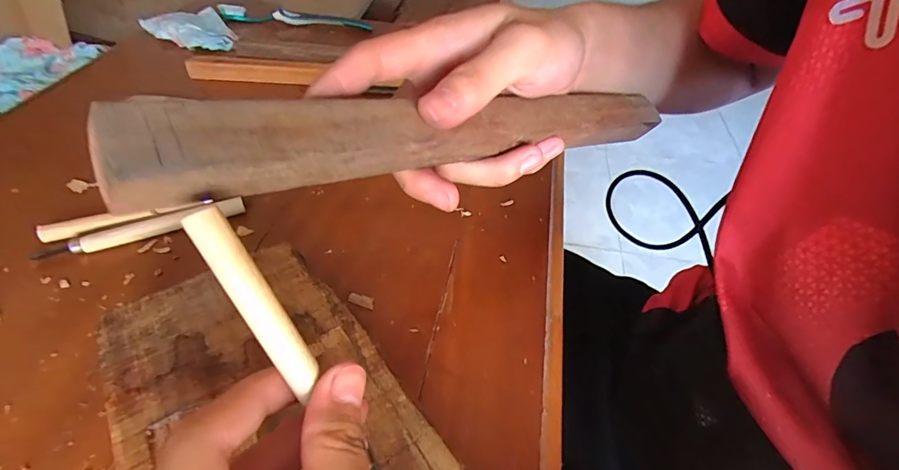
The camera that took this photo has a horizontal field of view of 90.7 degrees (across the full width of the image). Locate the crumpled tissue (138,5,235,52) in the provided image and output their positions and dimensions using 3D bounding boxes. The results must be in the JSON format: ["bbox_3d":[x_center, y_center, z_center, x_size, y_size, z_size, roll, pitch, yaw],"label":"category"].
[{"bbox_3d":[-0.314,-0.250,0.536,0.091,0.020,0.103,-21,51,-22],"label":"crumpled tissue"}]

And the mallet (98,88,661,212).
[{"bbox_3d":[0.014,-0.050,0.212,0.289,0.023,0.030,-15,47,-37],"label":"mallet"}]

